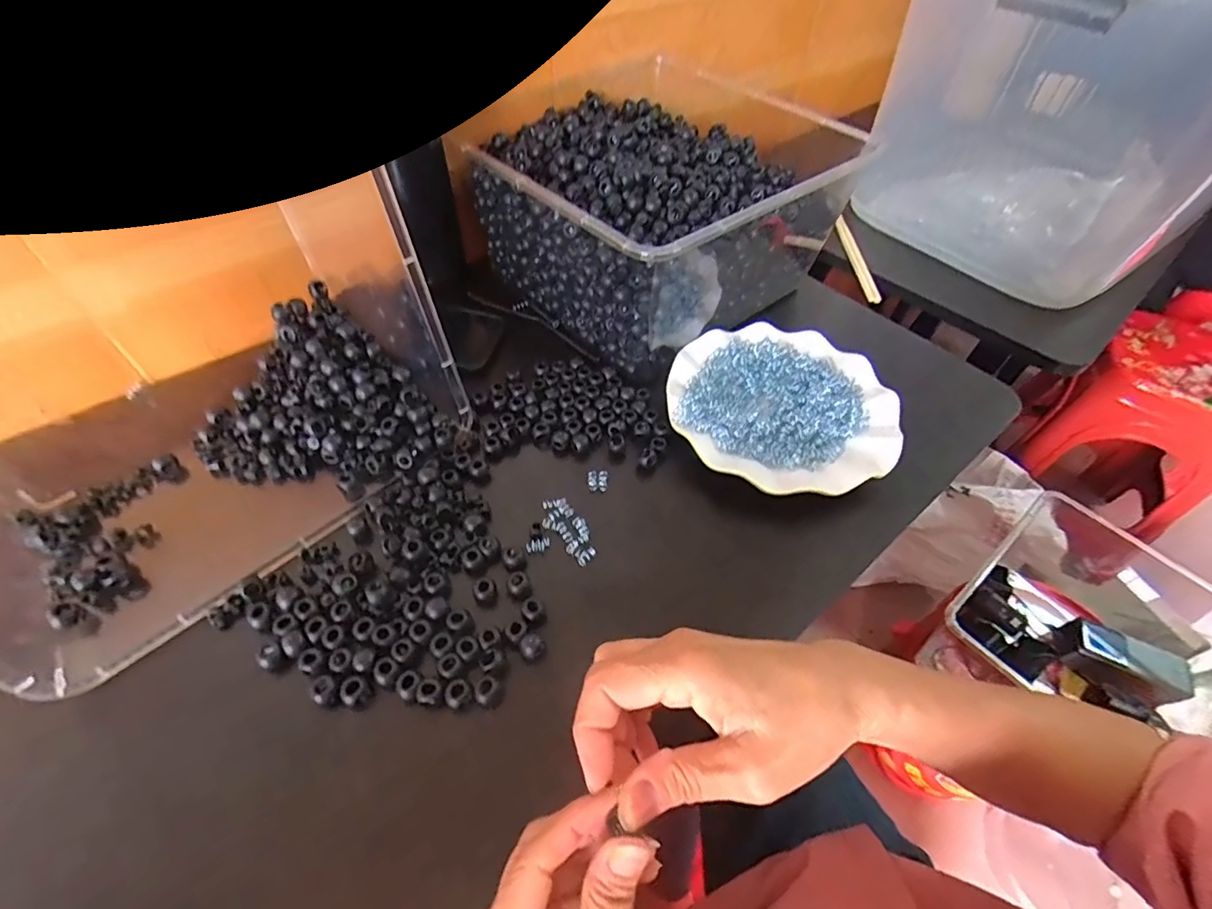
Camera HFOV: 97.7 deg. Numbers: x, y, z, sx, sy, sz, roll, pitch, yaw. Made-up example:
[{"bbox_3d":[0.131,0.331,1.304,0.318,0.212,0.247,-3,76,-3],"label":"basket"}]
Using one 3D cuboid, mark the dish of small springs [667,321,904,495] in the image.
[{"bbox_3d":[0.143,-0.038,0.446,0.177,0.032,0.183,1,52,-1],"label":"dish of small springs"}]

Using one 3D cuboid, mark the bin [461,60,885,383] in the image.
[{"bbox_3d":[0.034,-0.238,0.515,0.263,0.131,0.292,-34,60,-25],"label":"bin"}]

